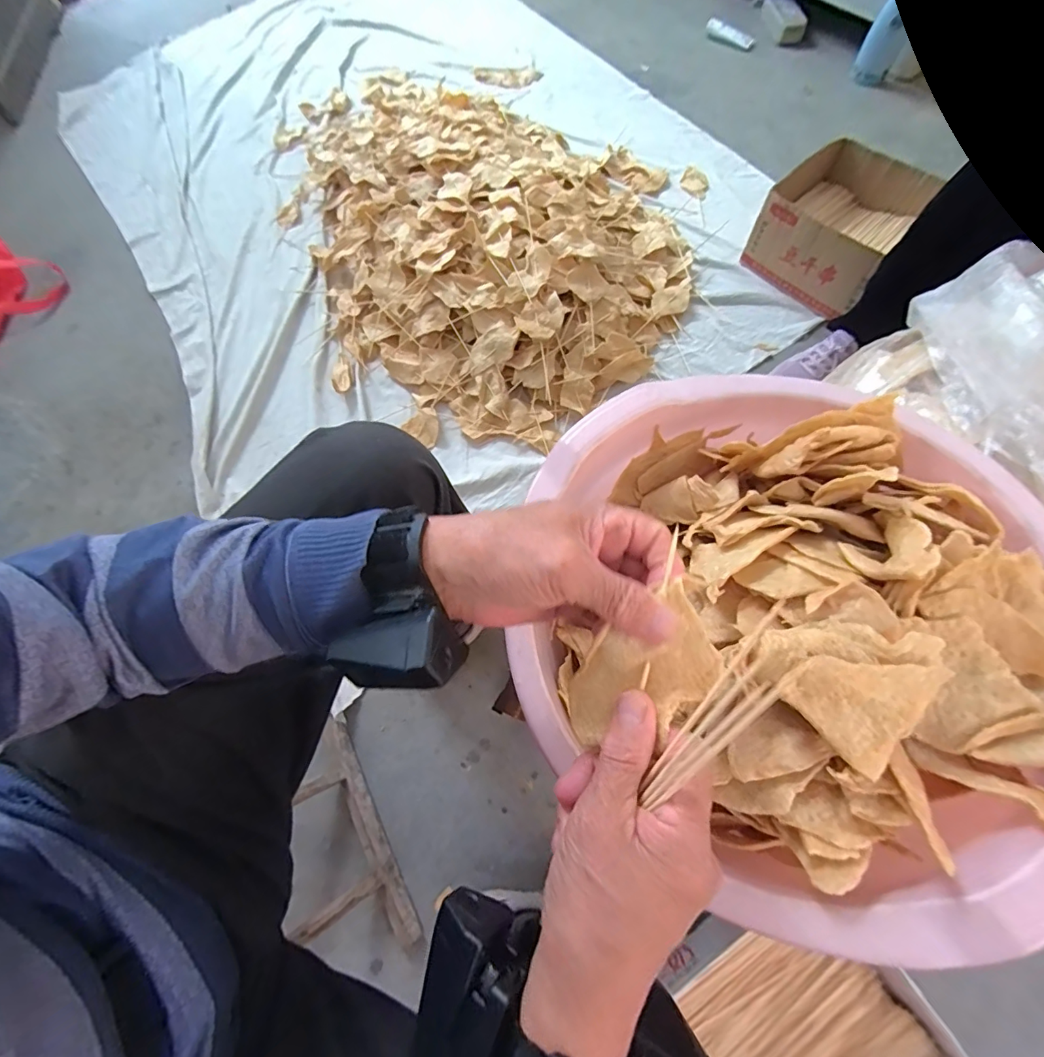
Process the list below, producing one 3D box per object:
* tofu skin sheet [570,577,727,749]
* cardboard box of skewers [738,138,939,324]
[{"bbox_3d":[0.058,0.075,0.243,0.087,0.016,0.051,-40,87,16],"label":"tofu skin sheet"},{"bbox_3d":[0.613,-0.593,0.952,0.238,0.135,0.272,41,76,16],"label":"cardboard box of skewers"}]

